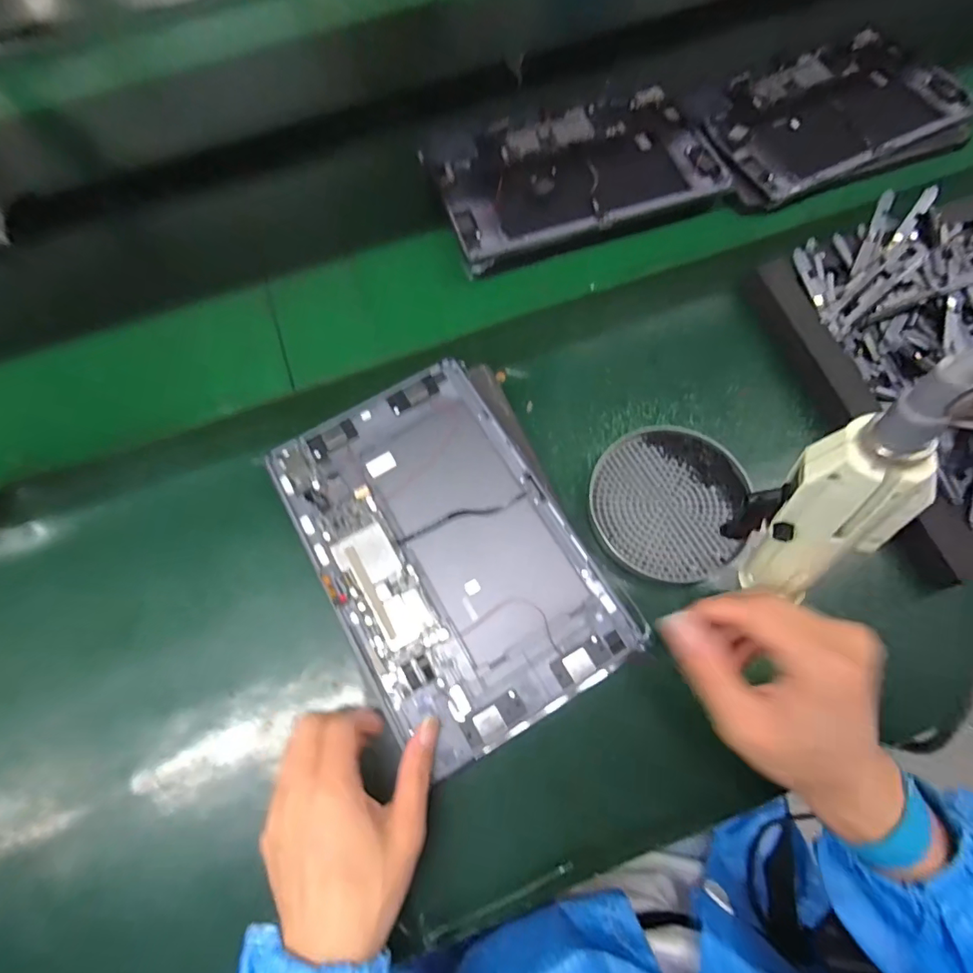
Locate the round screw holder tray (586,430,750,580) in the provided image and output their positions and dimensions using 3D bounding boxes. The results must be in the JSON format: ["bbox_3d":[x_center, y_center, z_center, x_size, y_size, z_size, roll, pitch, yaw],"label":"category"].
[{"bbox_3d":[0.131,0.010,0.368,0.104,0.008,0.111,-2,71,7],"label":"round screw holder tray"}]

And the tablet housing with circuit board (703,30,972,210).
[{"bbox_3d":[0.335,-0.366,0.495,0.259,0.024,0.163,-20,72,-4],"label":"tablet housing with circuit board"}]

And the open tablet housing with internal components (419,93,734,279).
[{"bbox_3d":[0.082,-0.299,0.470,0.255,0.018,0.157,-19,72,-4],"label":"open tablet housing with internal components"}]

